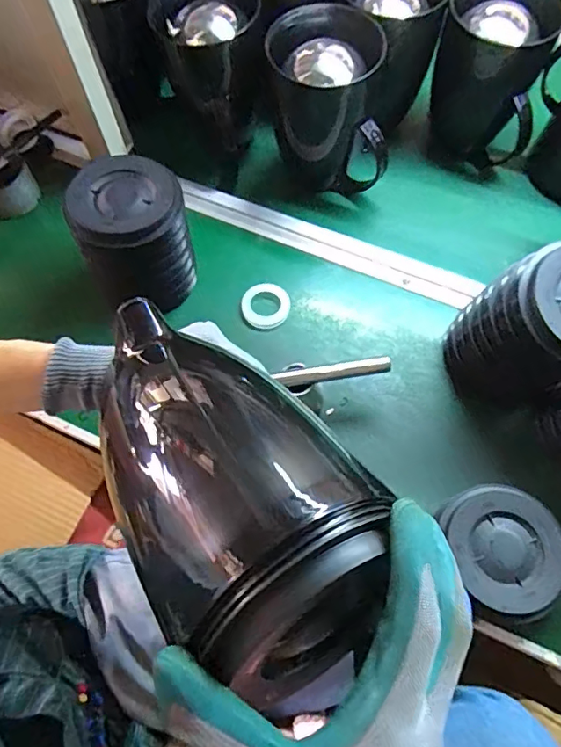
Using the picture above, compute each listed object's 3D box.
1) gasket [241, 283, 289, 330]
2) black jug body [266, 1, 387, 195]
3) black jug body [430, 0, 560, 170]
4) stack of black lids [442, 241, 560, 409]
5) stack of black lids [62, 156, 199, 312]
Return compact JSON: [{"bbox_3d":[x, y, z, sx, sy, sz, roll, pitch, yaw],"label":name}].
[{"bbox_3d":[-0.018,-0.083,0.642,0.058,0.014,0.054,0,66,0],"label":"gasket"},{"bbox_3d":[0.056,-0.323,0.649,0.137,0.181,0.120,-3,66,-1],"label":"black jug body"},{"bbox_3d":[0.266,-0.380,0.673,0.139,0.186,0.123,18,67,8],"label":"black jug body"},{"bbox_3d":[0.262,-0.035,0.534,0.133,0.171,0.115,-2,66,-1],"label":"stack of black lids"},{"bbox_3d":[-0.163,-0.158,0.599,0.115,0.135,0.111,-17,67,-7],"label":"stack of black lids"}]

